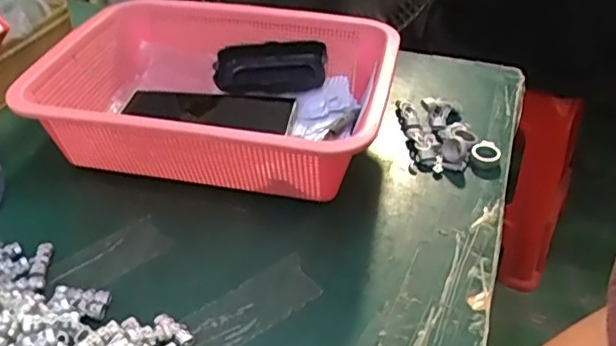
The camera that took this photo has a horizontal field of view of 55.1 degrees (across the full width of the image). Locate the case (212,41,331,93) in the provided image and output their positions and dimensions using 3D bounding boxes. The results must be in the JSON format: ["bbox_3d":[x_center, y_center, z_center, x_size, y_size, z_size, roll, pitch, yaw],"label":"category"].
[{"bbox_3d":[-0.037,-0.106,0.589,0.108,0.019,0.057,0,69,14],"label":"case"}]

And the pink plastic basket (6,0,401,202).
[{"bbox_3d":[-0.081,-0.070,0.542,0.281,0.088,0.219,10,39,10],"label":"pink plastic basket"}]

